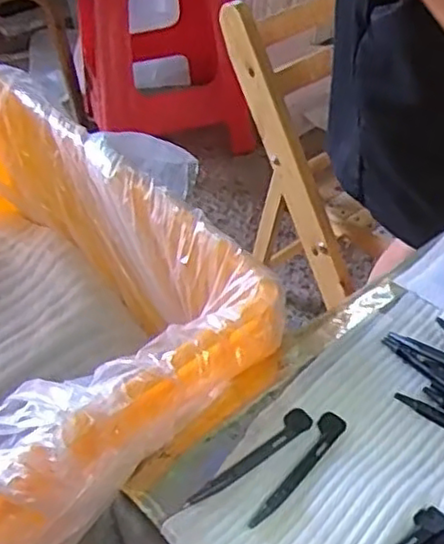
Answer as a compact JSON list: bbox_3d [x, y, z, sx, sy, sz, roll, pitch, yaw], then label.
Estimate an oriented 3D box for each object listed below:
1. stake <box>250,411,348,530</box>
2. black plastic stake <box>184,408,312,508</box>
[{"bbox_3d":[0.050,0.122,0.433,0.016,0.004,0.099,24,49,25],"label":"stake"},{"bbox_3d":[0.019,0.118,0.442,0.102,0.004,0.016,-32,51,-28],"label":"black plastic stake"}]

